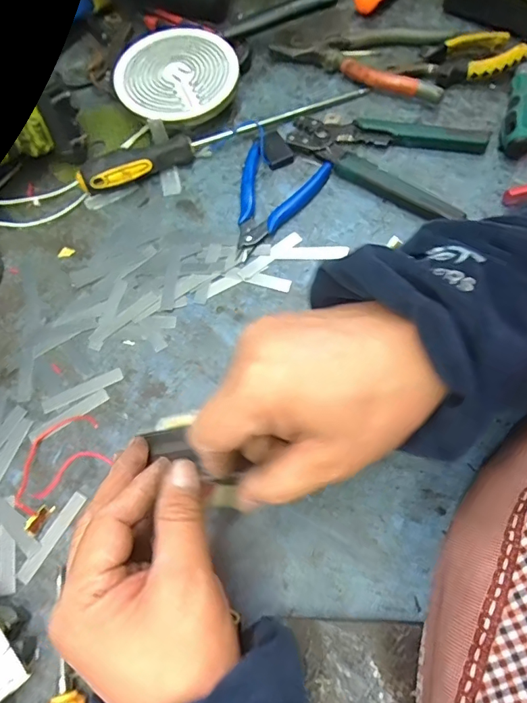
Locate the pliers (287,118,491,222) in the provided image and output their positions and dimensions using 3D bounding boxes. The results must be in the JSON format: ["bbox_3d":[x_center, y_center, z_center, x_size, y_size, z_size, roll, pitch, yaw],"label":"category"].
[{"bbox_3d":[0.109,-0.182,0.429,0.174,0.017,0.100,18,70,10],"label":"pliers"}]

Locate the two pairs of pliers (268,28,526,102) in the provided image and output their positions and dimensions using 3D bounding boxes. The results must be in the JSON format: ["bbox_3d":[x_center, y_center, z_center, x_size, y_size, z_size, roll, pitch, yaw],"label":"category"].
[{"bbox_3d":[0.138,-0.313,0.474,0.239,0.021,0.109,21,71,11],"label":"two pairs of pliers"}]

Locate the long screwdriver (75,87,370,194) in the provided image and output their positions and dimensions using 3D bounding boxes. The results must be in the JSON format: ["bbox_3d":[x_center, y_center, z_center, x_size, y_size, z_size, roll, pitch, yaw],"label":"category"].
[{"bbox_3d":[-0.035,-0.216,0.443,0.296,0.033,0.031,-25,69,-7],"label":"long screwdriver"}]

